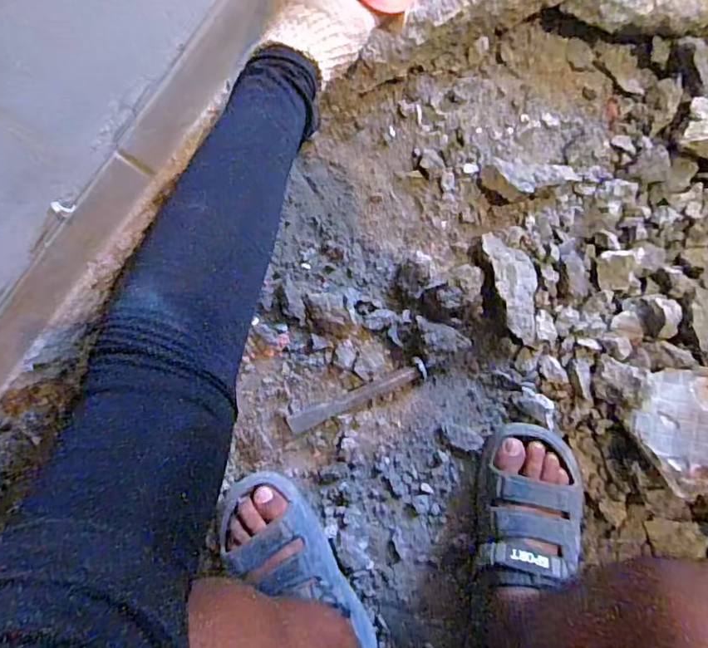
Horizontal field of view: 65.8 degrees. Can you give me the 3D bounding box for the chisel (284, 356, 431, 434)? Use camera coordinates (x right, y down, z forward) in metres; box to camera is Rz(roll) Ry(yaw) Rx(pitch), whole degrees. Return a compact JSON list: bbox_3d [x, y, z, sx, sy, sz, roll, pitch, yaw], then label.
[{"bbox_3d":[0.003,0.083,0.624,0.166,0.012,0.024,-25,95,0],"label":"chisel"}]

